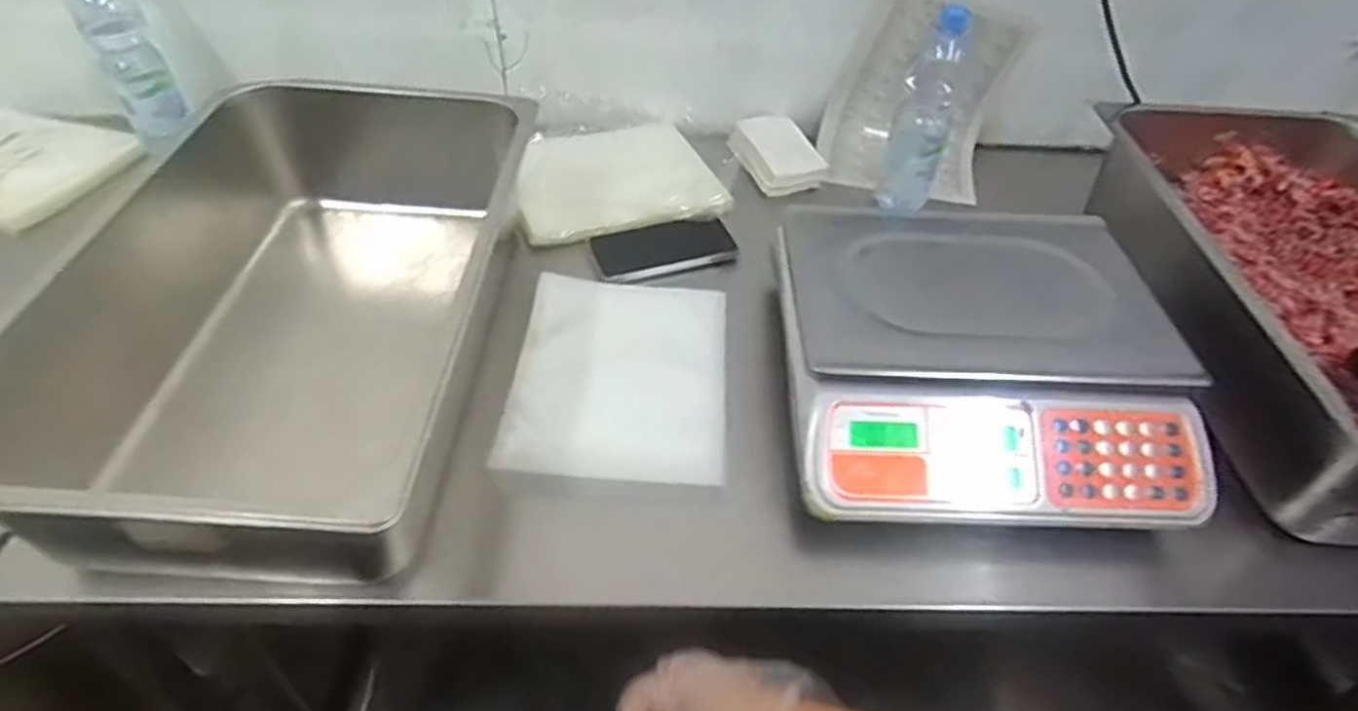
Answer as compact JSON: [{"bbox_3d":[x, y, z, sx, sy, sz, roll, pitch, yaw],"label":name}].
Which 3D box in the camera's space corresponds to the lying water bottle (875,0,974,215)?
[{"bbox_3d":[0.274,-0.275,0.839,0.067,0.245,0.076,15,49,12],"label":"lying water bottle"}]

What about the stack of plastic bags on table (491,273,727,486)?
[{"bbox_3d":[-0.056,0.020,0.721,0.201,0.026,0.231,6,52,-1],"label":"stack of plastic bags on table"}]

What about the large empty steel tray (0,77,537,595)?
[{"bbox_3d":[-0.332,-0.049,0.670,0.311,0.176,0.529,3,47,1],"label":"large empty steel tray"}]

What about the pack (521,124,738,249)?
[{"bbox_3d":[-0.077,-0.234,0.945,0.250,0.031,0.240,-8,48,-9],"label":"pack"}]

